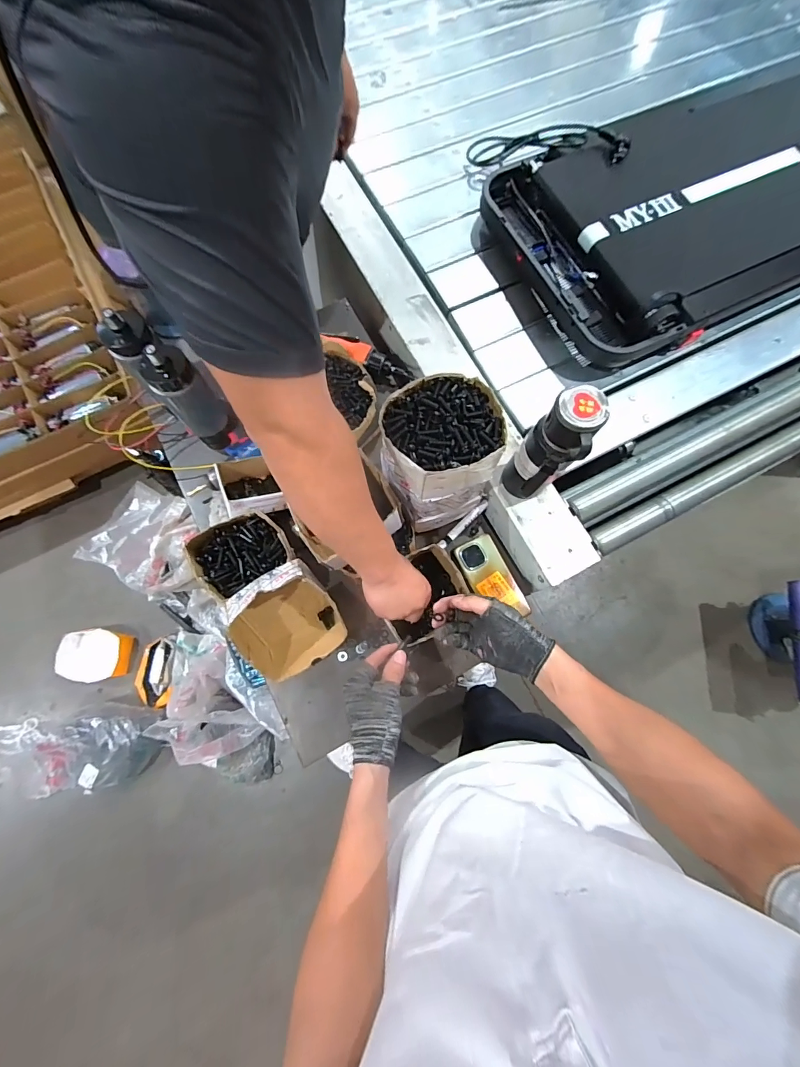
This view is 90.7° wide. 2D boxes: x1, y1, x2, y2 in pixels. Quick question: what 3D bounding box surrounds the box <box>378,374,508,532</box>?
[{"bbox_3d":[0.061,-0.113,0.636,0.169,0.243,0.153,-13,76,-5],"label":"box"}]

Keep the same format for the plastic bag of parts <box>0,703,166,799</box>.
[{"bbox_3d":[-0.918,0.627,1.135,0.385,0.235,0.228,-9,76,-4],"label":"plastic bag of parts"}]

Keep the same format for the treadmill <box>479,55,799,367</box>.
[{"bbox_3d":[0.684,-0.715,0.838,0.975,0.108,0.514,-27,78,-8],"label":"treadmill"}]

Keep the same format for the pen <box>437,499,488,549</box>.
[{"bbox_3d":[0.120,-0.019,0.741,0.131,0.023,0.017,-43,81,-11],"label":"pen"}]

